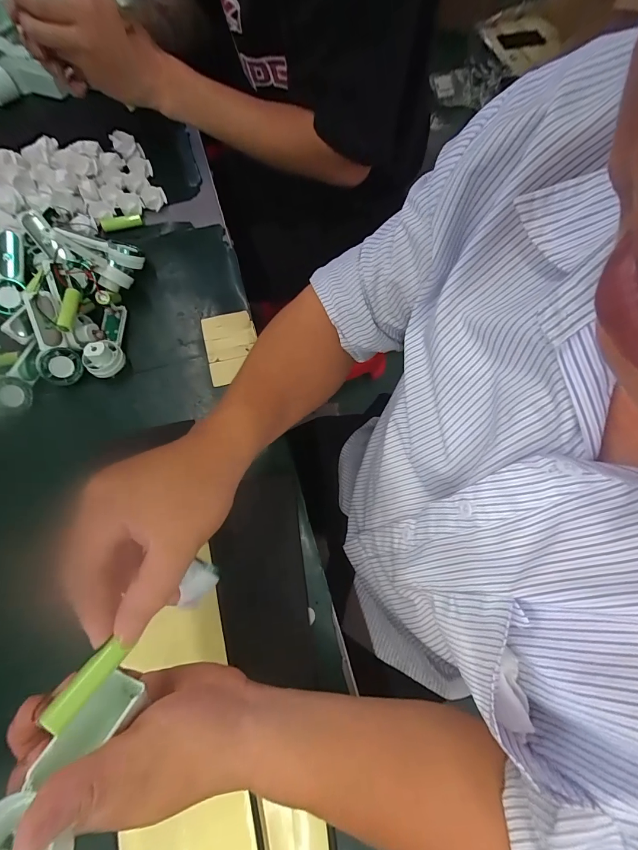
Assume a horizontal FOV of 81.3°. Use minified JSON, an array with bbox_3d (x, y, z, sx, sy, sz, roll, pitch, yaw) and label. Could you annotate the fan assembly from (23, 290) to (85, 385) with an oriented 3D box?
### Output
[{"bbox_3d":[-0.276,-0.089,0.384,0.040,0.021,0.092,-10,109,-5],"label":"fan assembly"}]

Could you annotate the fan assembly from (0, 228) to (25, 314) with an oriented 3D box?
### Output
[{"bbox_3d":[-0.339,-0.167,0.405,0.030,0.022,0.088,6,91,1],"label":"fan assembly"}]

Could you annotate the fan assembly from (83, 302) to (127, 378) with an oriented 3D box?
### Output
[{"bbox_3d":[-0.234,-0.097,0.410,0.038,0.029,0.093,-7,70,-4],"label":"fan assembly"}]

